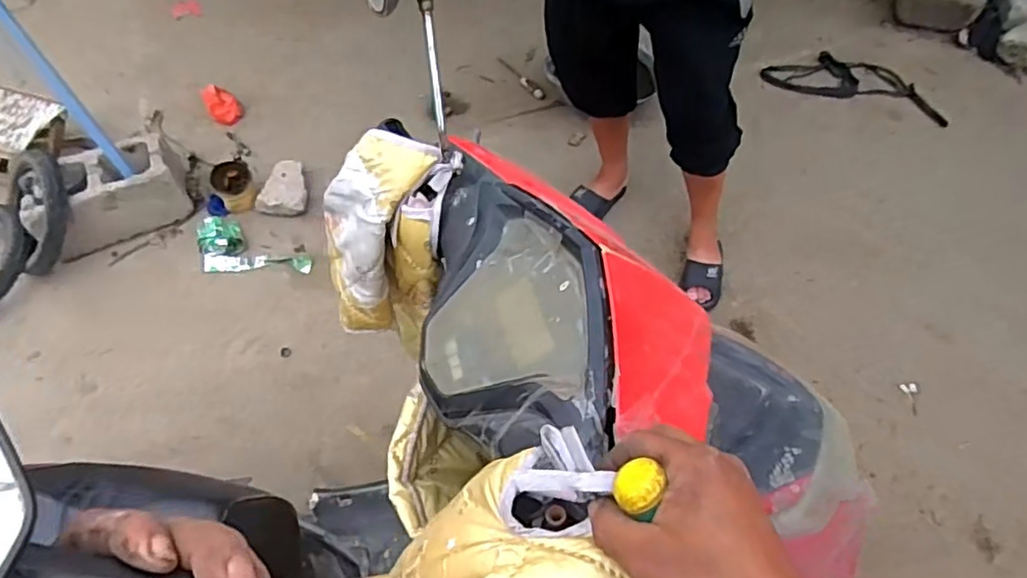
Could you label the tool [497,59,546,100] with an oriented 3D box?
[{"bbox_3d":[0.023,-0.588,1.774,0.030,0.026,0.201,-32,62,-18],"label":"tool"}]

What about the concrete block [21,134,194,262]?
[{"bbox_3d":[-0.985,-0.235,1.566,0.348,0.147,0.186,-25,60,-14],"label":"concrete block"}]

